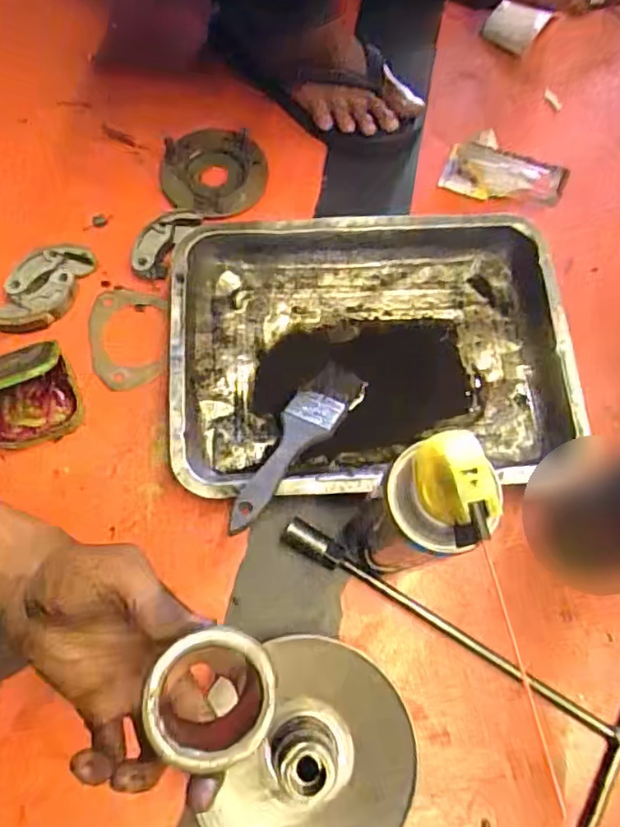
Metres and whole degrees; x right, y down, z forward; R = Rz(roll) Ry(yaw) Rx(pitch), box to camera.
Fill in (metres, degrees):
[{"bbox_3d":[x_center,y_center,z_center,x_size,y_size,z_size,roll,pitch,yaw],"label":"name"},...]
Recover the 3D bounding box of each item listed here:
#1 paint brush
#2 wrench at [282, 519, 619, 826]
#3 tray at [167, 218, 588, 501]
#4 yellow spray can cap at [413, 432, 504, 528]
[{"bbox_3d":[-0.013,0.022,0.499,0.043,0.017,0.190,29,54,9],"label":"paint brush"},{"bbox_3d":[0.110,0.176,0.473,0.302,0.023,0.183,29,72,9],"label":"wrench"},{"bbox_3d":[0.054,-0.053,0.541,0.343,0.048,0.249,-4,70,-2],"label":"tray"},{"bbox_3d":[0.070,0.033,0.295,0.030,0.036,0.044,-10,72,-6],"label":"yellow spray can cap"}]

